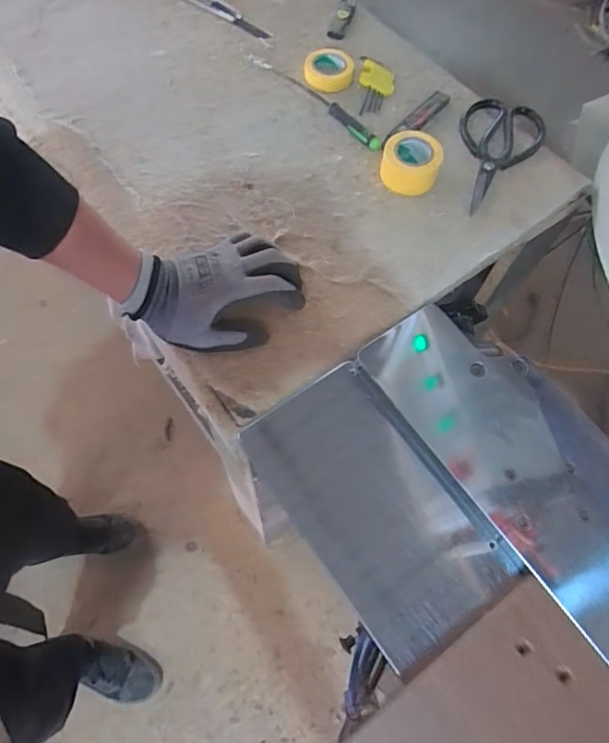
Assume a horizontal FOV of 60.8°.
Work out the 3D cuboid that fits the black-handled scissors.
[{"bbox_3d":[0.222,-0.262,0.614,0.096,0.019,0.177,25,68,9],"label":"black-handled scissors"}]

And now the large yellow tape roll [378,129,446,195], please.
[{"bbox_3d":[0.122,-0.240,0.597,0.066,0.040,0.060,1,67,-1],"label":"large yellow tape roll"}]

